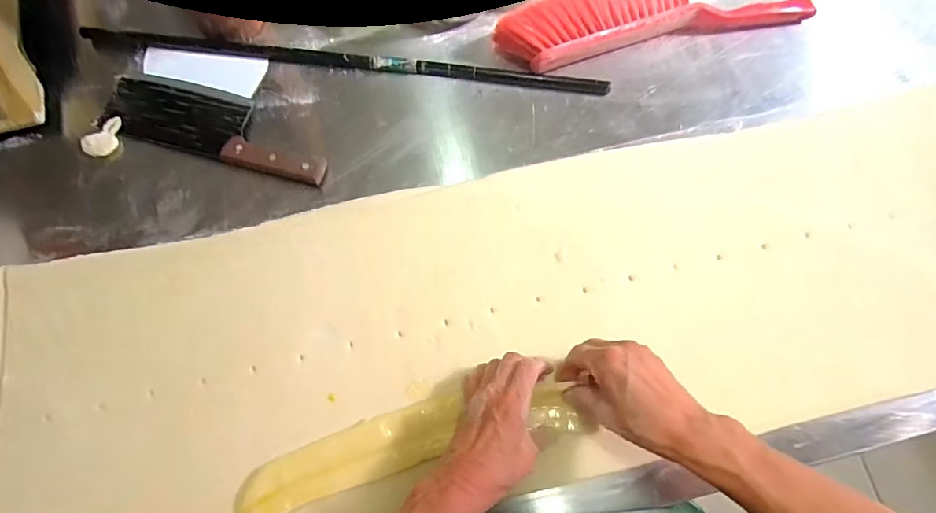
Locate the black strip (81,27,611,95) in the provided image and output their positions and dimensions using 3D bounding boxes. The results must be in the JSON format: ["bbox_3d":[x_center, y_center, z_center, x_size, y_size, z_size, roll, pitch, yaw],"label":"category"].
[{"bbox_3d":[-0.157,-0.245,0.587,0.648,0.019,0.022,8,71,3],"label":"black strip"}]

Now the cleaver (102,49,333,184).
[{"bbox_3d":[-0.283,-0.179,0.557,0.283,0.018,0.140,16,72,6],"label":"cleaver"}]

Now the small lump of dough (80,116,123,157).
[{"bbox_3d":[-0.424,-0.140,0.557,0.035,0.010,0.054,27,74,9],"label":"small lump of dough"}]

